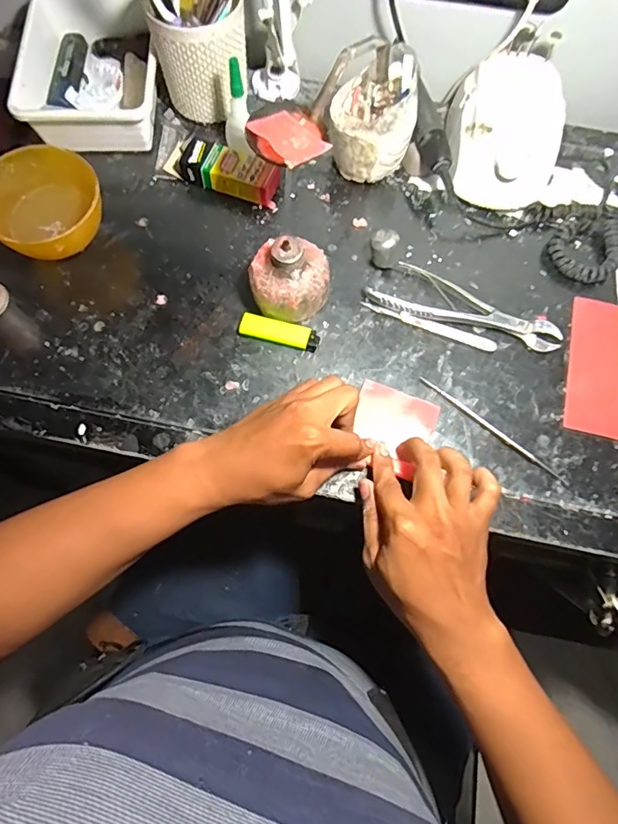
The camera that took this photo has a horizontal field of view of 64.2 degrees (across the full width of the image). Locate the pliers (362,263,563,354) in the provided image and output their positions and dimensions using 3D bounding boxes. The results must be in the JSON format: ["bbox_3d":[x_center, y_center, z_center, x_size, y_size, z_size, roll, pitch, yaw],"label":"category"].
[{"bbox_3d":[0.157,-0.109,0.499,0.194,0.012,0.053,16,72,4],"label":"pliers"}]

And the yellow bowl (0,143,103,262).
[{"bbox_3d":[-0.256,-0.196,0.491,0.106,0.065,0.114,0,72,-2],"label":"yellow bowl"}]

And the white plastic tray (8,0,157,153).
[{"bbox_3d":[-0.241,-0.379,0.554,0.140,0.065,0.177,-6,72,-4],"label":"white plastic tray"}]

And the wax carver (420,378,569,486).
[{"bbox_3d":[0.172,0.016,0.463,0.160,0.004,0.008,39,75,10],"label":"wax carver"}]

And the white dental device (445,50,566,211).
[{"bbox_3d":[0.205,-0.287,0.519,0.108,0.076,0.137,12,72,2],"label":"white dental device"}]

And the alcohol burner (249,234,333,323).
[{"bbox_3d":[-0.018,-0.130,0.471,0.079,0.075,0.068,9,72,1],"label":"alcohol burner"}]

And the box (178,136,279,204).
[{"bbox_3d":[-0.088,-0.261,0.537,0.106,0.030,0.044,19,73,4],"label":"box"}]

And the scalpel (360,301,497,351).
[{"bbox_3d":[0.121,-0.088,0.496,0.137,0.004,0.012,20,73,5],"label":"scalpel"}]

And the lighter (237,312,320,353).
[{"bbox_3d":[-0.029,-0.078,0.484,0.078,0.012,0.023,14,72,3],"label":"lighter"}]

